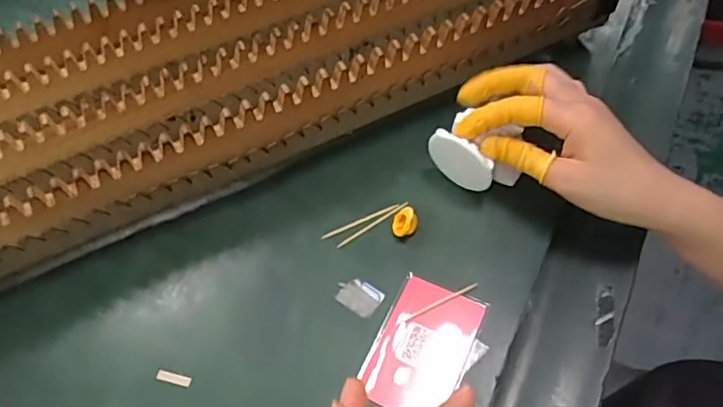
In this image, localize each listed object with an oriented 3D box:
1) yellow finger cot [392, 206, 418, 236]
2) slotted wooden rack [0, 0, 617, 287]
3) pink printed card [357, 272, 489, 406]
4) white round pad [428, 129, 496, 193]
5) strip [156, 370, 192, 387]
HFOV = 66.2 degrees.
[{"bbox_3d":[0.031,0.012,0.393,0.017,0.015,0.022,2,58,4],"label":"yellow finger cot"},{"bbox_3d":[-0.088,-0.111,0.438,0.571,0.076,0.192,-24,60,-13],"label":"slotted wooden rack"},{"bbox_3d":[0.039,0.092,0.355,0.057,0.007,0.087,22,63,15],"label":"pink printed card"},{"bbox_3d":[0.071,-0.029,0.398,0.050,0.050,0.006,31,64,19],"label":"white round pad"},{"bbox_3d":[-0.118,0.109,0.348,0.023,0.004,0.006,11,59,9],"label":"strip"}]

